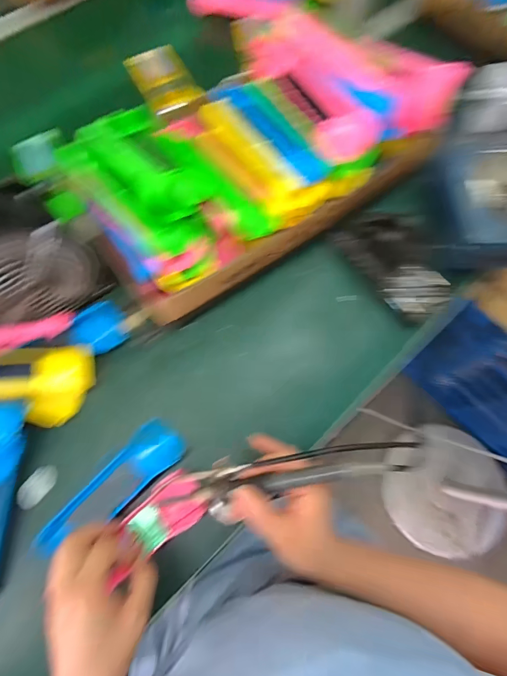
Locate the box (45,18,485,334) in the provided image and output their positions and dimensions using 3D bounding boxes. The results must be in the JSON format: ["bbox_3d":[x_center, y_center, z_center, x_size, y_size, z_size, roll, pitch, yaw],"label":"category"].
[{"bbox_3d":[-0.008,-0.213,0.384,0.387,0.115,0.240,-29,75,-9],"label":"box"}]

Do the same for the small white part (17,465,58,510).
[{"bbox_3d":[-0.235,0.160,0.356,0.024,0.010,0.046,34,75,10],"label":"small white part"}]

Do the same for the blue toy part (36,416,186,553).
[{"bbox_3d":[-0.143,0.159,0.344,0.048,0.027,0.164,42,76,12],"label":"blue toy part"}]

